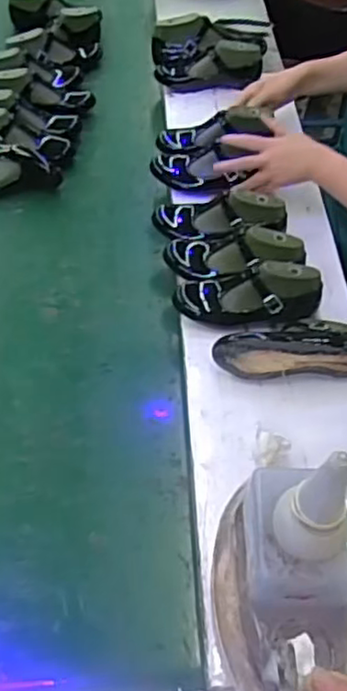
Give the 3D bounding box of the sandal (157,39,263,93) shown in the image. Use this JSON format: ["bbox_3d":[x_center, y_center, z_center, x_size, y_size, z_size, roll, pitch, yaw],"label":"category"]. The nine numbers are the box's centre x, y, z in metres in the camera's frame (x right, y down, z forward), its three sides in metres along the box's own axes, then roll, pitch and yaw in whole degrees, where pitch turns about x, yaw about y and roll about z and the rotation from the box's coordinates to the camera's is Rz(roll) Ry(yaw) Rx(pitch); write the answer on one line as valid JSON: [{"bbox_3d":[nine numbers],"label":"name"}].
[{"bbox_3d":[0.069,-0.534,1.263,0.206,0.073,0.088,-9,54,7],"label":"sandal"}]

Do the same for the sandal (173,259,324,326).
[{"bbox_3d":[0.103,-0.068,0.909,0.194,0.075,0.076,-5,53,-7],"label":"sandal"}]

